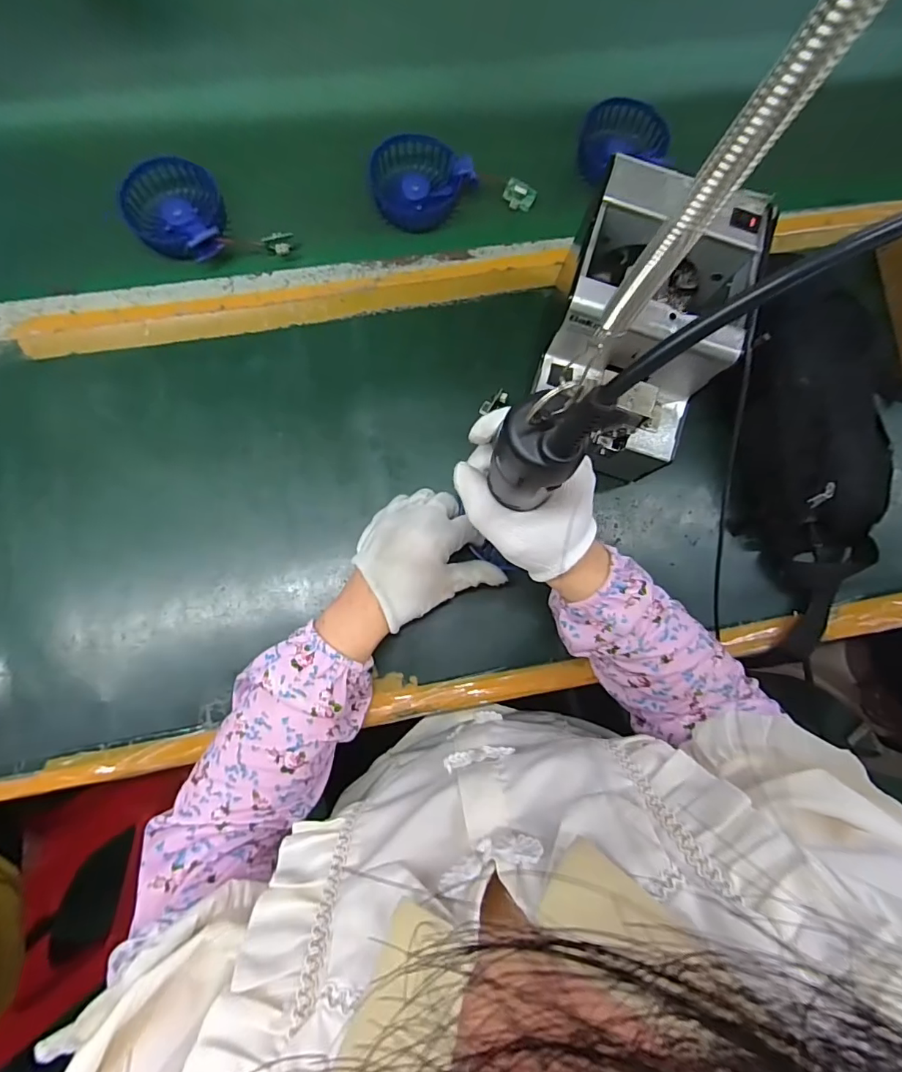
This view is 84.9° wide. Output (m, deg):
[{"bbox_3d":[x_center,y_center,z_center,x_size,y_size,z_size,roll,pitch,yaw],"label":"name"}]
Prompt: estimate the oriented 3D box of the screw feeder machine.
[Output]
[{"bbox_3d":[0.141,-0.154,0.403,0.121,0.153,0.178,15,81,-1],"label":"screw feeder machine"}]

